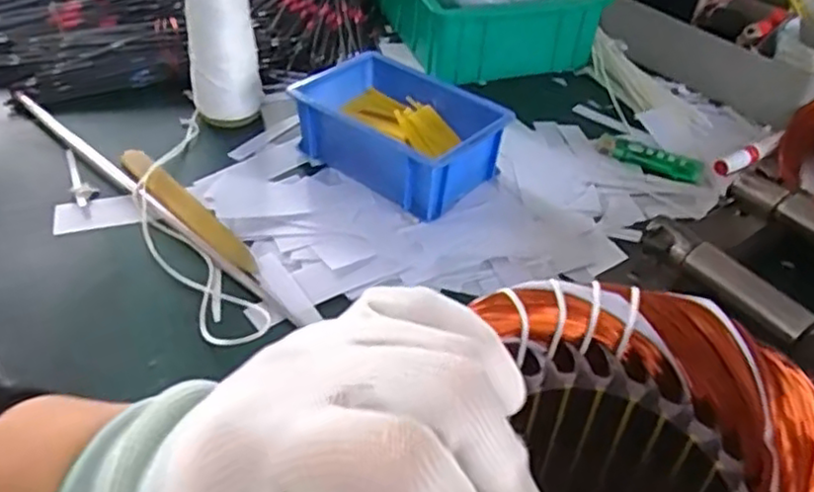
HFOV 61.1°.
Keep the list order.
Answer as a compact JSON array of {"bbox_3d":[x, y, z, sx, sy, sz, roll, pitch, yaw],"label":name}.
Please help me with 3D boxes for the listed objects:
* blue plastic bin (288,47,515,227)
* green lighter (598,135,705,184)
[{"bbox_3d":[-0.002,-0.089,0.525,0.143,0.056,0.109,31,49,26],"label":"blue plastic bin"},{"bbox_3d":[0.195,-0.071,0.553,0.082,0.013,0.015,21,46,18],"label":"green lighter"}]

